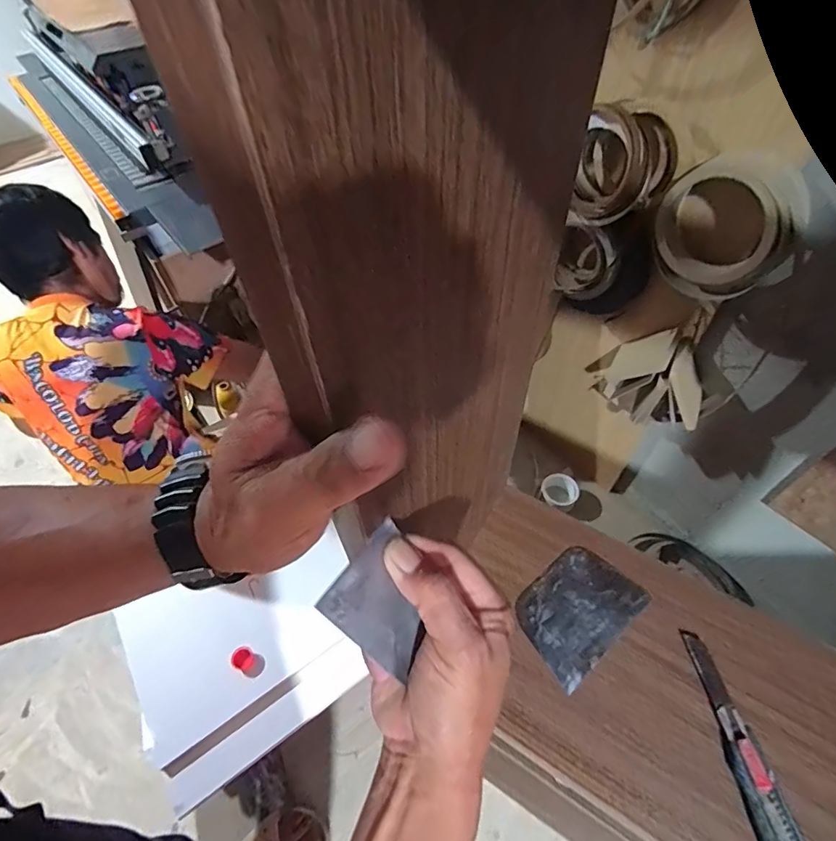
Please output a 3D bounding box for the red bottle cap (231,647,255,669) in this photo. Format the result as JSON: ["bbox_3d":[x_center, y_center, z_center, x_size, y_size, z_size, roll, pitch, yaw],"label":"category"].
[{"bbox_3d":[-0.380,0.520,1.022,0.047,0.023,0.043,-1,52,2],"label":"red bottle cap"}]

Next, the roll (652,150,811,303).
[{"bbox_3d":[0.529,-0.327,0.817,0.084,0.254,0.219,-37,59,-23],"label":"roll"}]

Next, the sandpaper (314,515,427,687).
[{"bbox_3d":[-0.016,0.097,0.257,0.004,0.066,0.059,-11,33,50],"label":"sandpaper"}]

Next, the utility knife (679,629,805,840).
[{"bbox_3d":[0.298,0.314,0.416,0.034,0.022,0.235,-5,52,-1],"label":"utility knife"}]

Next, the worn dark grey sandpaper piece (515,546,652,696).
[{"bbox_3d":[0.176,0.207,0.518,0.136,0.005,0.097,-35,59,-21],"label":"worn dark grey sandpaper piece"}]

